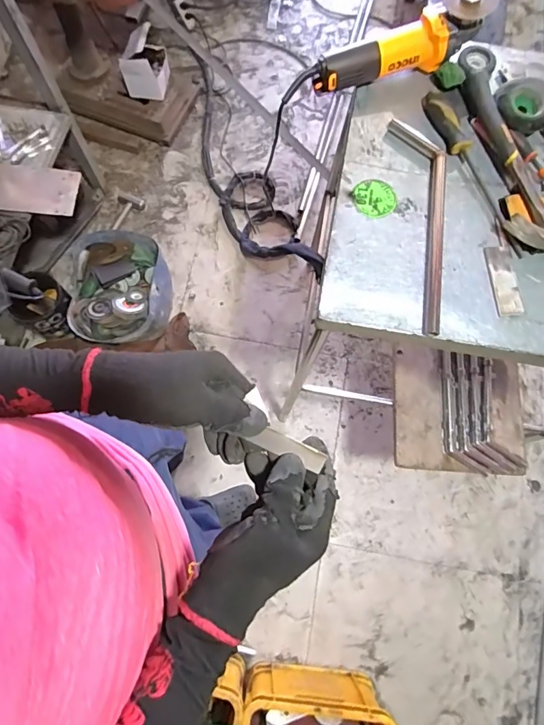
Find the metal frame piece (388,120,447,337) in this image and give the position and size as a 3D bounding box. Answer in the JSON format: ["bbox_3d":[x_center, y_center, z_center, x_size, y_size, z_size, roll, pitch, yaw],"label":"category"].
[{"bbox_3d":[0.234,-0.204,0.636,0.074,0.017,0.346,-3,74,-2],"label":"metal frame piece"}]

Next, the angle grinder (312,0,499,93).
[{"bbox_3d":[0.203,-0.498,0.682,0.281,0.082,0.066,-21,75,9],"label":"angle grinder"}]

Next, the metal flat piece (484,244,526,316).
[{"bbox_3d":[0.332,-0.118,0.620,0.037,0.006,0.110,-2,69,-2],"label":"metal flat piece"}]

